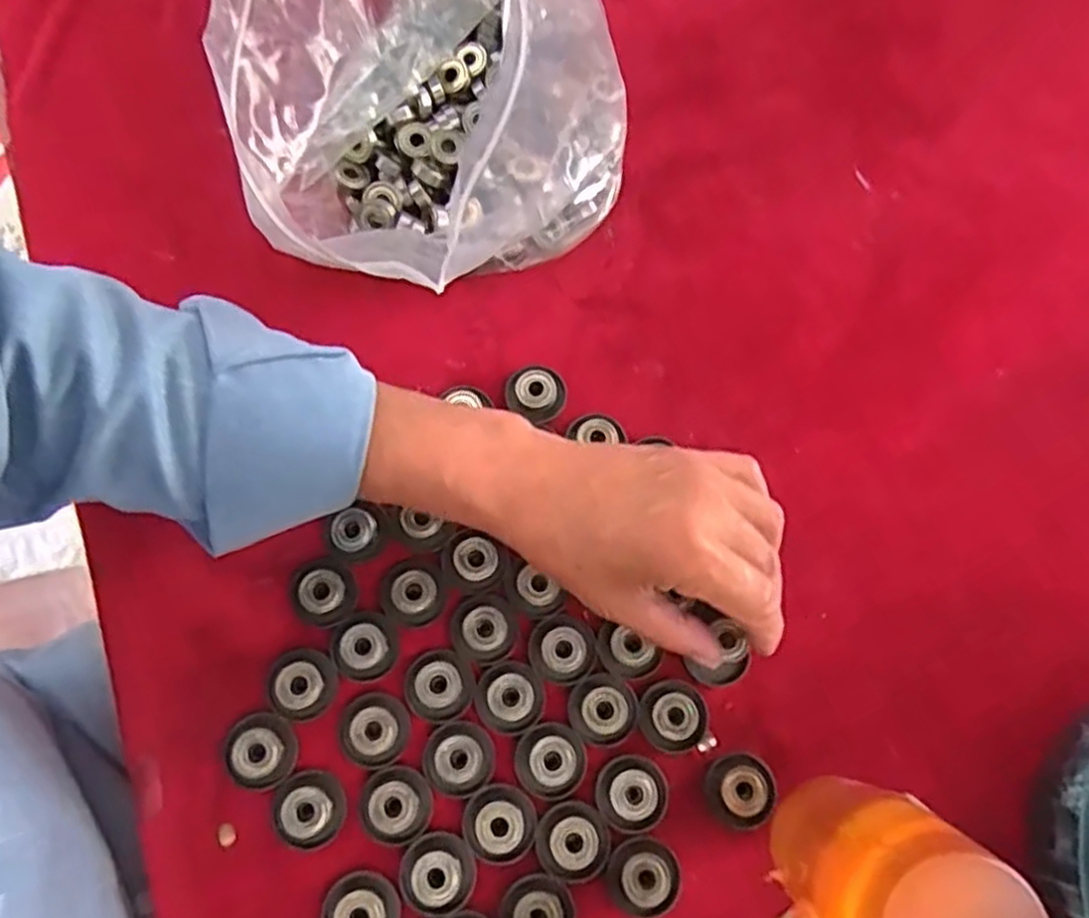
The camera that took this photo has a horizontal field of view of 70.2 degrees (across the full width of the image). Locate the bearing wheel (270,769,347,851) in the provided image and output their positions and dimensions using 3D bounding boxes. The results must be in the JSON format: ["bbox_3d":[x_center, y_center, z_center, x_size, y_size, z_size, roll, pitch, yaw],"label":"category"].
[{"bbox_3d":[-0.108,0.159,0.350,0.032,0.014,0.033,1,72,-2],"label":"bearing wheel"}]

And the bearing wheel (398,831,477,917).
[{"bbox_3d":[-0.048,0.185,0.343,0.033,0.008,0.033,-23,75,-9],"label":"bearing wheel"}]

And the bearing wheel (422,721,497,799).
[{"bbox_3d":[-0.040,0.139,0.359,0.033,0.009,0.032,1,72,-2],"label":"bearing wheel"}]

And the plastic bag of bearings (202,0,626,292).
[{"bbox_3d":[-0.049,-0.177,0.378,0.172,0.160,0.200,16,72,3],"label":"plastic bag of bearings"}]

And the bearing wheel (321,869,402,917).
[{"bbox_3d":[-0.080,0.199,0.335,0.034,0.014,0.033,-18,74,-8],"label":"bearing wheel"}]

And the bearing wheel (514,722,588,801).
[{"bbox_3d":[0.003,0.141,0.359,0.033,0.009,0.032,1,72,-2],"label":"bearing wheel"}]

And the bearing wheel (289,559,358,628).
[{"bbox_3d":[-0.110,0.064,0.378,0.034,0.014,0.032,1,72,-2],"label":"bearing wheel"}]

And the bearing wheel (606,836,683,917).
[{"bbox_3d":[0.046,0.189,0.348,0.032,0.007,0.033,1,72,-2],"label":"bearing wheel"}]

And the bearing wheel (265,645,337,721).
[{"bbox_3d":[-0.117,0.108,0.367,0.035,0.012,0.031,-17,74,-8],"label":"bearing wheel"}]

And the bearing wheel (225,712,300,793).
[{"bbox_3d":[-0.129,0.133,0.354,0.029,0.017,0.033,-19,74,-8],"label":"bearing wheel"}]

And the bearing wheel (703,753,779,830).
[{"bbox_3d":[0.091,0.154,0.361,0.031,0.016,0.030,1,72,-2],"label":"bearing wheel"}]

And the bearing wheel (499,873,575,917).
[{"bbox_3d":[-0.003,0.203,0.342,0.032,0.011,0.032,1,72,-2],"label":"bearing wheel"}]

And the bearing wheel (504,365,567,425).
[{"bbox_3d":[-0.004,-0.037,0.415,0.033,0.013,0.031,1,72,-2],"label":"bearing wheel"}]

